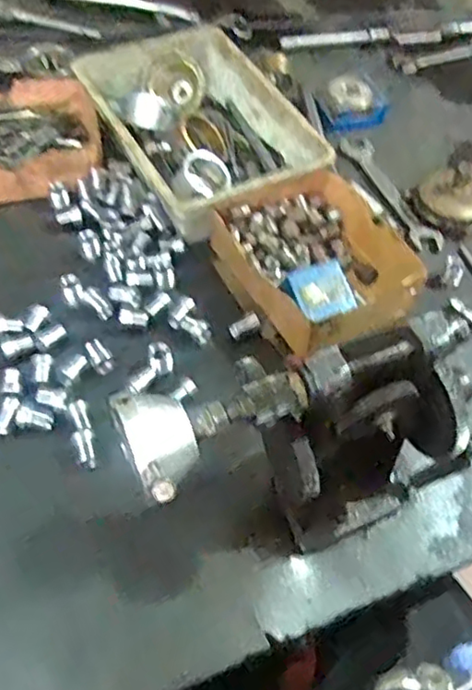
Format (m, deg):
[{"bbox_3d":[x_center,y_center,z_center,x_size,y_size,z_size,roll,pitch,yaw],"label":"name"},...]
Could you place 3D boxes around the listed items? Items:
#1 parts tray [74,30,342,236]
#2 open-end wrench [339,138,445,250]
[{"bbox_3d":[-0.041,-0.223,0.644,0.175,0.058,0.256,-20,57,-19],"label":"parts tray"},{"bbox_3d":[0.166,-0.163,0.668,0.035,0.014,0.168,-17,57,-18],"label":"open-end wrench"}]

